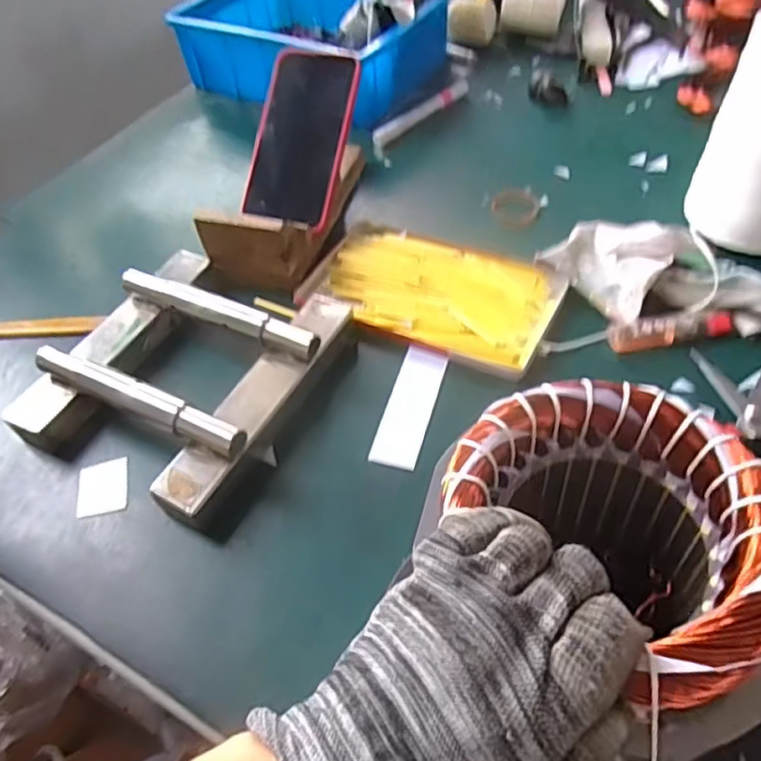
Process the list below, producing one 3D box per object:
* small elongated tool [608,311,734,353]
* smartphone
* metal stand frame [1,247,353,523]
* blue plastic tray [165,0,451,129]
[{"bbox_3d":[0.216,-0.038,0.480,0.088,0.014,0.021,-8,50,0],"label":"small elongated tool"},{"bbox_3d":[-0.073,-0.219,0.583,0.083,0.013,0.155,15,90,19],"label":"smartphone"},{"bbox_3d":[-0.144,-0.015,0.479,0.178,0.050,0.201,21,56,22],"label":"metal stand frame"},{"bbox_3d":[-0.086,-0.417,0.789,0.296,0.091,0.218,31,60,28],"label":"blue plastic tray"}]

